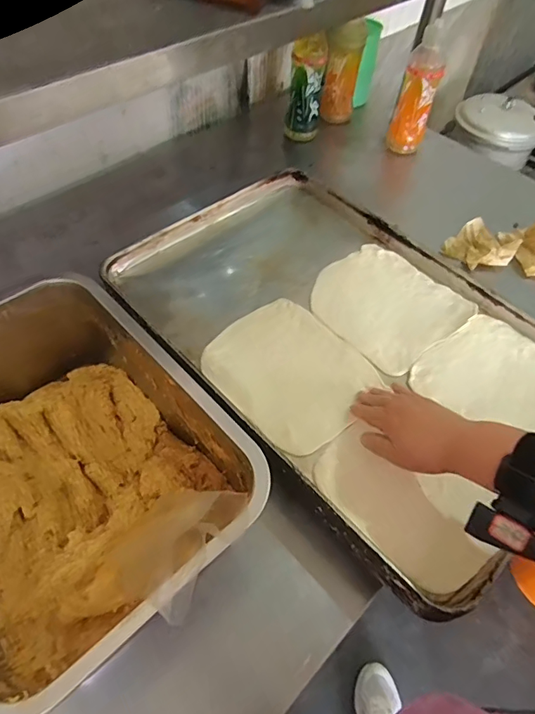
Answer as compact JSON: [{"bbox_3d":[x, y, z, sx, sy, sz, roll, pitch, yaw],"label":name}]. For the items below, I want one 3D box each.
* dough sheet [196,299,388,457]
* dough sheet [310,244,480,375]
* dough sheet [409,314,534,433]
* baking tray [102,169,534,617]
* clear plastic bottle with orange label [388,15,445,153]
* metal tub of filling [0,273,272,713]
[{"bbox_3d":[0.029,0.015,0.592,0.170,0.005,0.194,-35,63,-26],"label":"dough sheet"},{"bbox_3d":[0.168,-0.078,0.675,0.190,0.012,0.186,-35,63,-26],"label":"dough sheet"},{"bbox_3d":[0.306,0.032,0.603,0.177,0.007,0.188,-36,64,-26],"label":"dough sheet"},{"bbox_3d":[0.107,-0.039,0.641,0.409,0.038,0.585,-35,63,-26],"label":"baking tray"},{"bbox_3d":[0.291,-0.508,0.919,0.068,0.212,0.084,14,54,5],"label":"clear plastic bottle with orange label"},{"bbox_3d":[-0.198,0.102,0.456,0.260,0.146,0.353,-36,64,-26],"label":"metal tub of filling"}]

